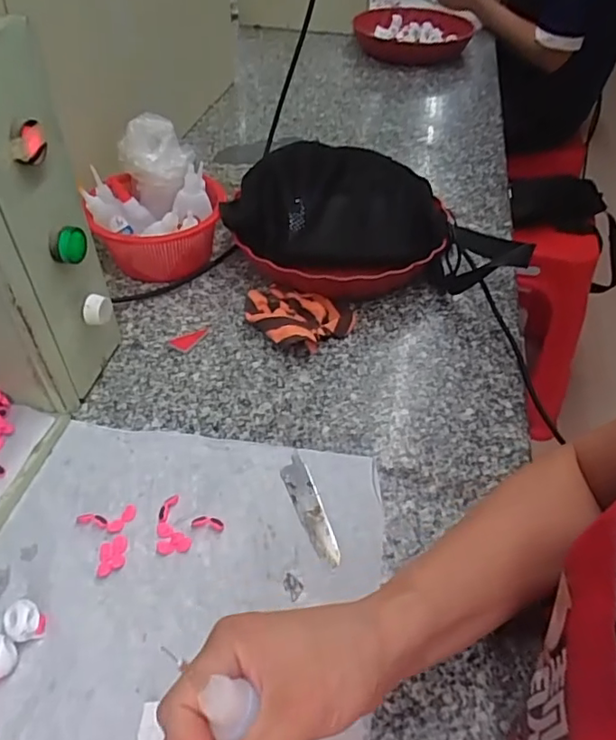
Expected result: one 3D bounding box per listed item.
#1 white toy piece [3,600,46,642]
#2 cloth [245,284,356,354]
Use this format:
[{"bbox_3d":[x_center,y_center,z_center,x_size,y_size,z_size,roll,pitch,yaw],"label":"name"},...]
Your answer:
[{"bbox_3d":[-0.182,0.162,0.369,0.023,0.015,0.021,-1,47,1],"label":"white toy piece"},{"bbox_3d":[-0.010,-0.055,0.582,0.109,0.024,0.081,1,47,3],"label":"cloth"}]

